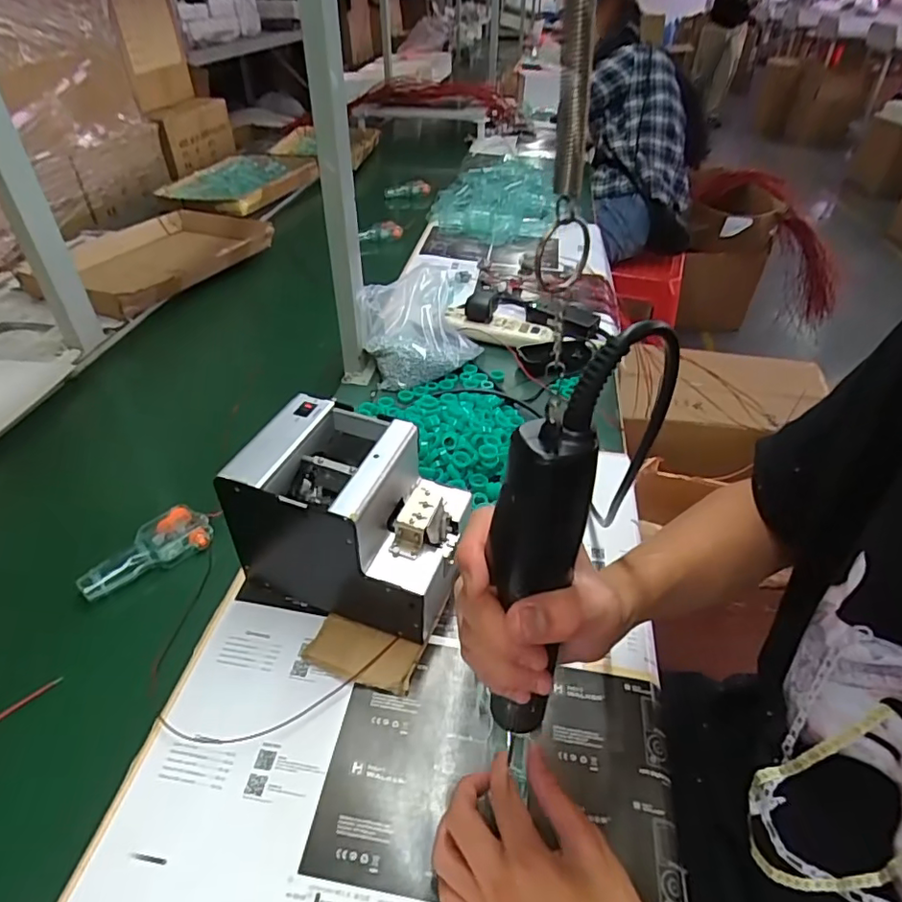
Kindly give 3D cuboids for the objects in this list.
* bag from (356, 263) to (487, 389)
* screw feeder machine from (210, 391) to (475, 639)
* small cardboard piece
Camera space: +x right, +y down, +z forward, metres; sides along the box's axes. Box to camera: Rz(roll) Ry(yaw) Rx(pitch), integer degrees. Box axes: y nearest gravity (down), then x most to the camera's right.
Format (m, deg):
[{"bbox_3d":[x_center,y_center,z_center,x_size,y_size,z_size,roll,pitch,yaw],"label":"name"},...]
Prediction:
[{"bbox_3d":[-0.043,-0.188,0.836,0.187,0.112,0.141,-25,48,-29],"label":"bag"},{"bbox_3d":[-0.089,0.064,0.510,0.186,0.152,0.125,15,42,14],"label":"screw feeder machine"},{"bbox_3d":[-0.078,0.178,0.493,0.093,0.007,0.049,15,42,14],"label":"small cardboard piece"}]

